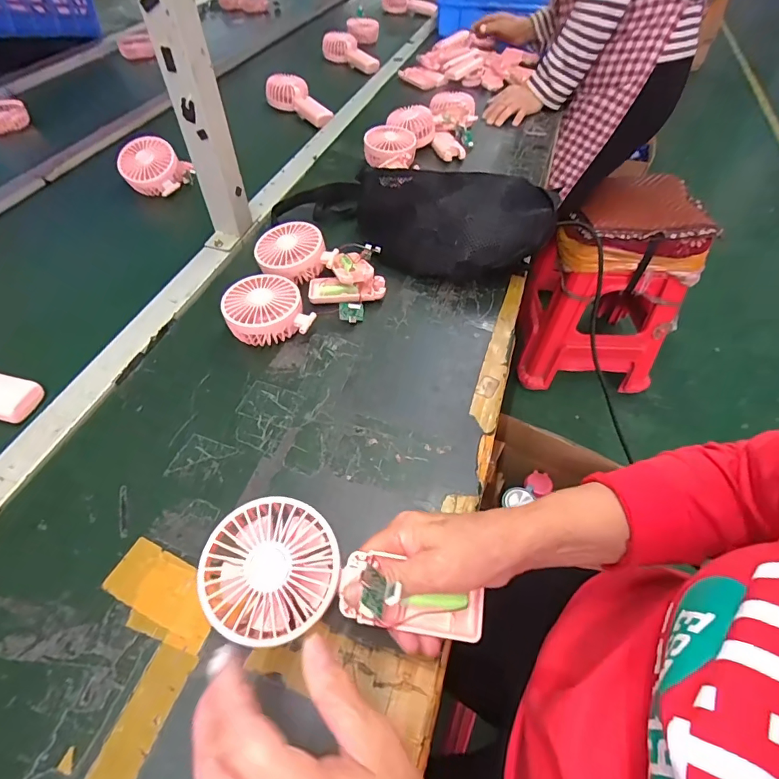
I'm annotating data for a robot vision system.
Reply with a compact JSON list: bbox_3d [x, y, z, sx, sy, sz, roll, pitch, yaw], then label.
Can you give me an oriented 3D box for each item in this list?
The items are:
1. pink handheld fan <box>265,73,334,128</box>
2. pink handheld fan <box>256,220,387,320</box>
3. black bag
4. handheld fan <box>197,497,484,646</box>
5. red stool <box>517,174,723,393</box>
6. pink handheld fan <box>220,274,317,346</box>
[{"bbox_3d":[-0.183,-0.573,0.870,0.079,0.063,0.161,-26,57,-19],"label":"pink handheld fan"},{"bbox_3d":[-0.087,-0.159,0.566,0.168,0.051,0.105,25,57,18],"label":"pink handheld fan"},{"bbox_3d":[0.022,-0.235,0.587,0.367,0.102,0.132,21,56,15],"label":"black bag"},{"bbox_3d":[-0.027,0.124,0.278,0.182,0.038,0.080,17,54,-3],"label":"handheld fan"},{"bbox_3d":[0.596,-0.288,1.268,0.380,0.513,0.352,-2,53,-2],"label":"red stool"},{"bbox_3d":[-0.144,-0.093,0.518,0.092,0.046,0.083,-15,54,-11],"label":"pink handheld fan"}]

